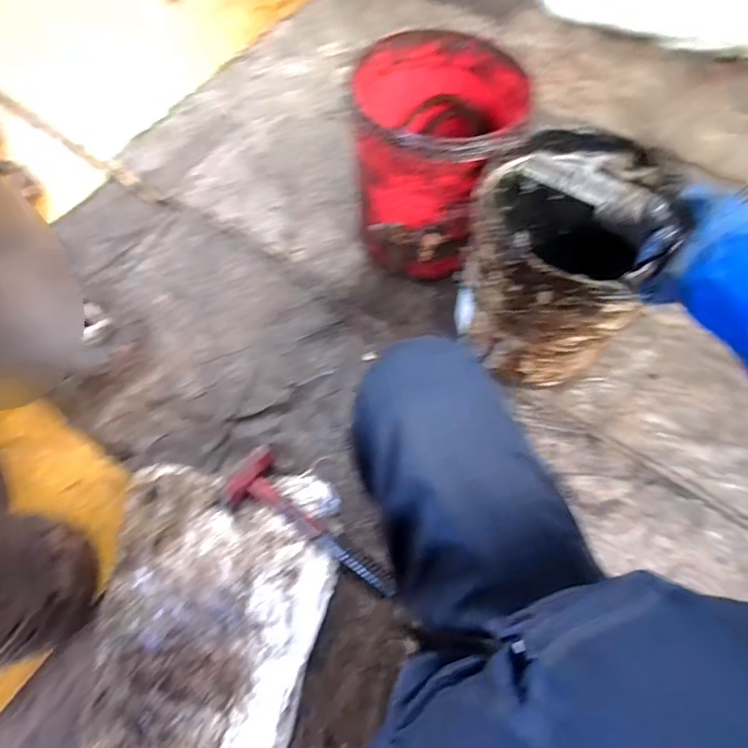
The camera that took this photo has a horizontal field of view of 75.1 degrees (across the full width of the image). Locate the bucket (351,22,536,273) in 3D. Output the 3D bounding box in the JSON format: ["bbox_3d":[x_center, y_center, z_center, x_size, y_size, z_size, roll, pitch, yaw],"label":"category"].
[{"bbox_3d":[0.106,-0.406,0.937,0.298,0.315,0.316,1,63,-2],"label":"bucket"}]

